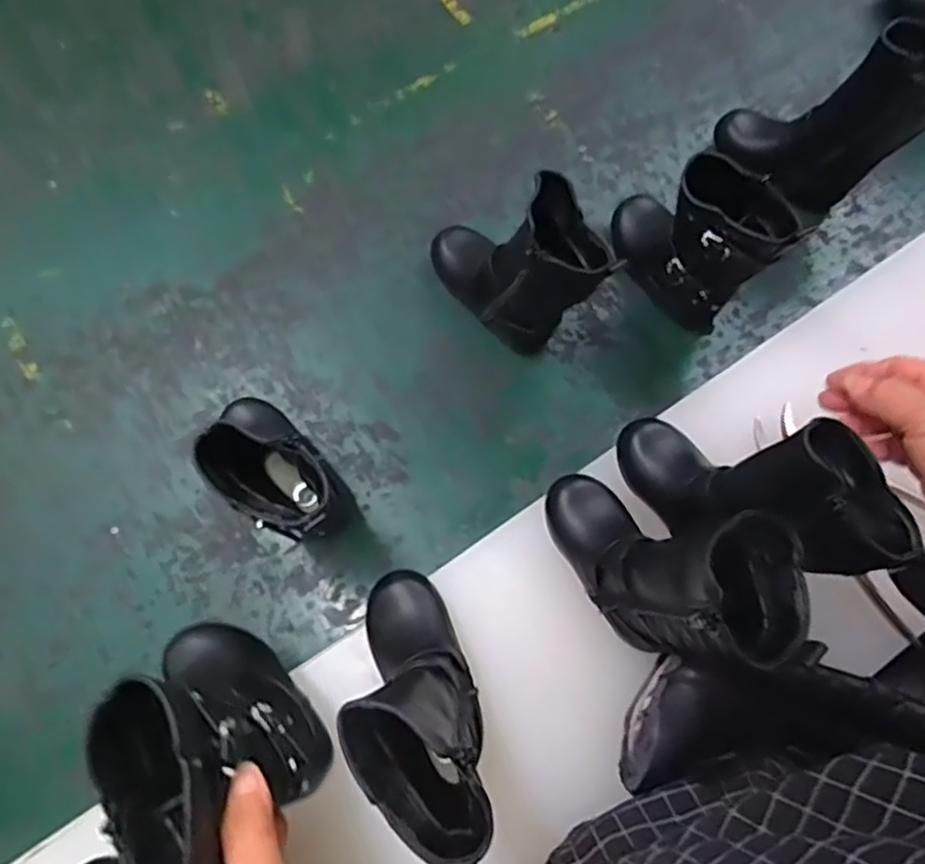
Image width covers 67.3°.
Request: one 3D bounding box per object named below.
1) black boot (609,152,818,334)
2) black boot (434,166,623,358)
[{"bbox_3d":[0.183,-0.165,0.575,0.055,0.167,0.143,-23,75,-9],"label":"black boot"},{"bbox_3d":[0.038,-0.138,0.558,0.061,0.163,0.160,-38,78,-13],"label":"black boot"}]

